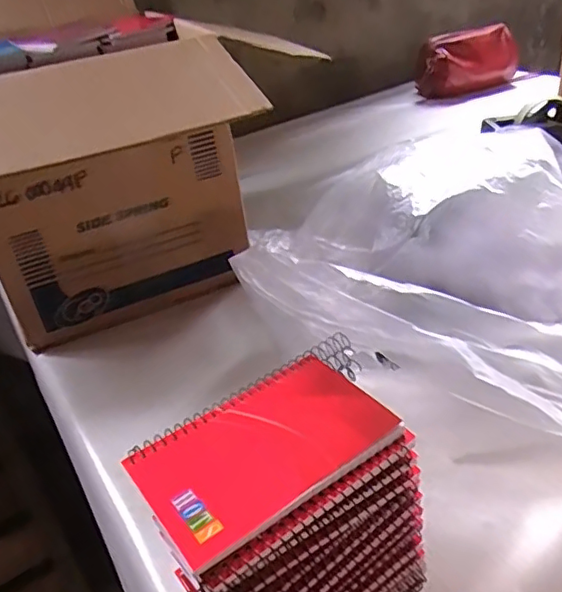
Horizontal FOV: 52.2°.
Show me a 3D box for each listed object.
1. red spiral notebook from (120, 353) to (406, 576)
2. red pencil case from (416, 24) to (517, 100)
[{"bbox_3d":[-0.009,0.082,0.313,0.130,0.012,0.083,-26,38,-27],"label":"red spiral notebook"},{"bbox_3d":[0.414,-0.512,1.281,0.229,0.139,0.082,-21,35,-18],"label":"red pencil case"}]

